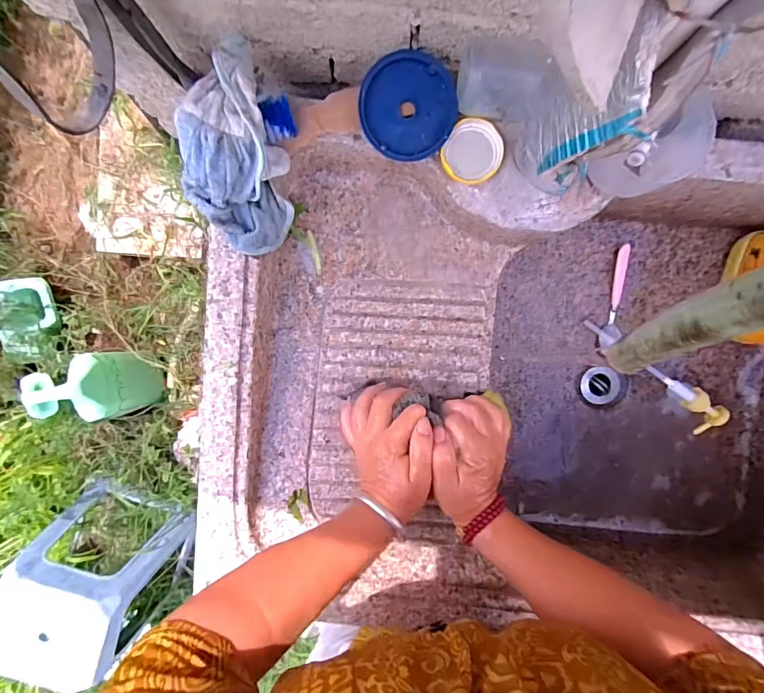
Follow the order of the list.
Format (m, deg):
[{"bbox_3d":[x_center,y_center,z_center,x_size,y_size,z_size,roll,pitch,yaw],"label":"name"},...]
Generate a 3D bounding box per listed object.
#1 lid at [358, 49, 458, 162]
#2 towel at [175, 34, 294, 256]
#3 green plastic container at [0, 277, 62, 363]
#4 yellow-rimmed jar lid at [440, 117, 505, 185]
[{"bbox_3d":[0.024,-0.224,0.390,0.088,0.011,0.089,-2,109,-5],"label":"lid"},{"bbox_3d":[-0.139,-0.182,0.399,0.096,0.079,0.177,-15,94,3],"label":"towel"},{"bbox_3d":[-0.977,-0.068,1.147,0.090,0.135,0.242,-8,92,45],"label":"green plastic container"},{"bbox_3d":[0.089,-0.187,0.402,0.055,0.006,0.058,0,94,2],"label":"yellow-rimmed jar lid"}]

